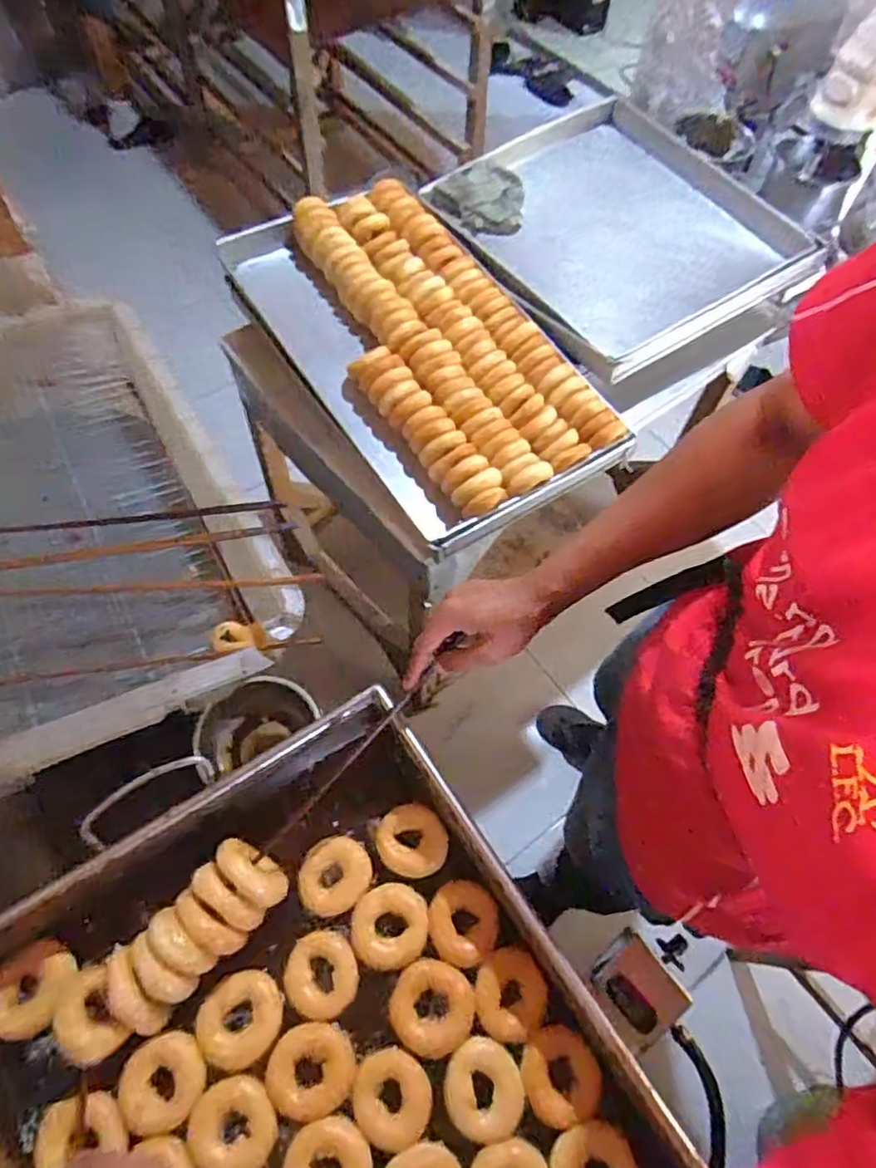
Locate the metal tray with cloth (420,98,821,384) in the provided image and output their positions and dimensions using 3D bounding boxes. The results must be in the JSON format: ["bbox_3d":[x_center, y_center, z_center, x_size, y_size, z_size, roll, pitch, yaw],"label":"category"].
[{"bbox_3d":[0.348,-0.654,1.180,0.560,0.069,0.546,-31,67,-18],"label":"metal tray with cloth"}]

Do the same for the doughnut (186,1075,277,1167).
[{"bbox_3d":[-0.180,0.479,0.577,0.071,0.019,0.071,1,61,-2],"label":"doughnut"}]

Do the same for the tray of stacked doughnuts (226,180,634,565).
[{"bbox_3d":[-0.038,-0.376,1.039,0.363,0.113,0.662,-27,66,-17],"label":"tray of stacked doughnuts"}]

